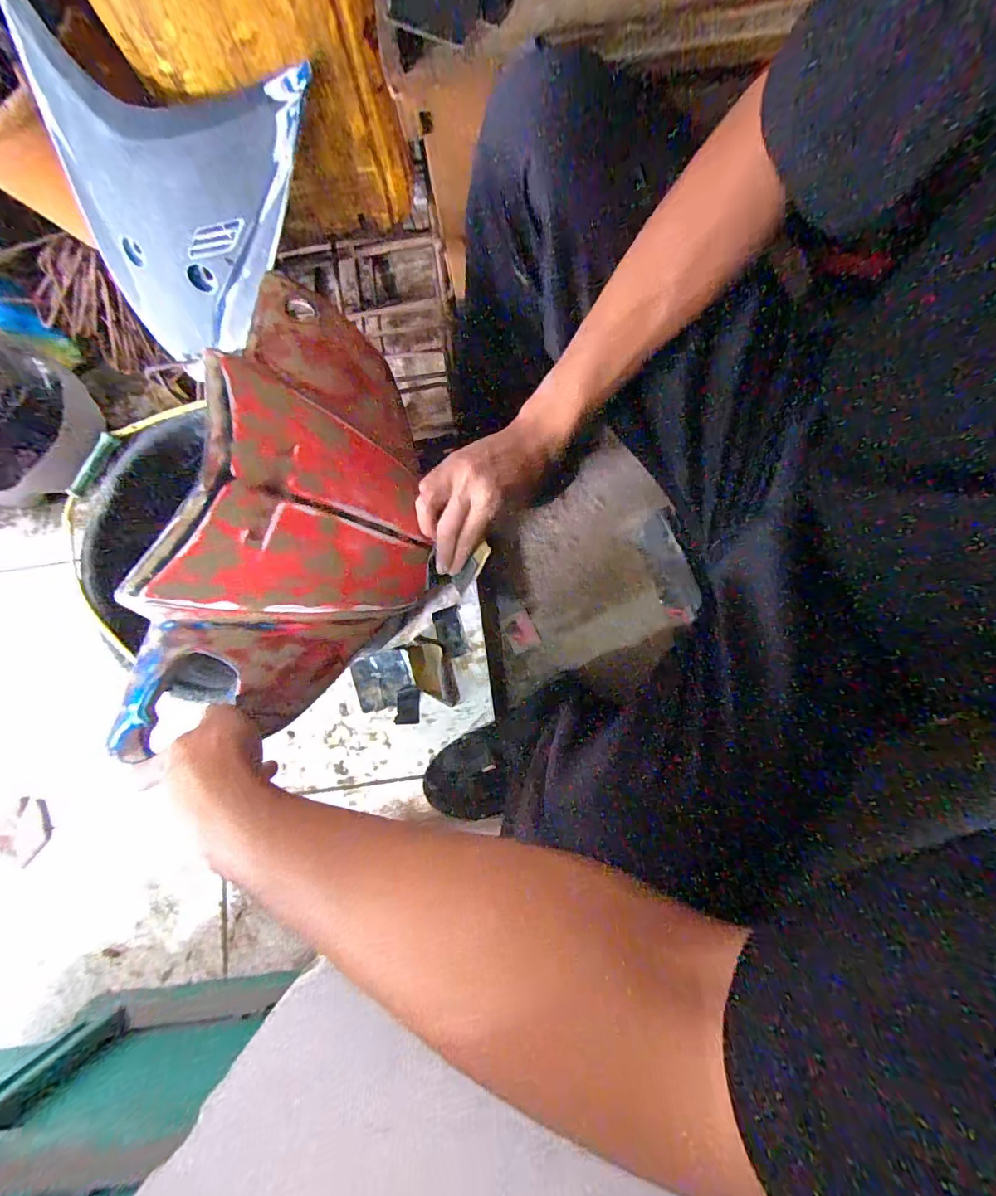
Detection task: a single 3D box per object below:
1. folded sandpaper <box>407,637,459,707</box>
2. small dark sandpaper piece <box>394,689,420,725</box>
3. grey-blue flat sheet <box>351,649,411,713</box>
[{"bbox_3d":[-0.096,0.108,0.694,0.056,0.004,0.107,-17,79,-3],"label":"folded sandpaper"},{"bbox_3d":[-0.133,0.161,0.694,0.035,0.004,0.049,1,79,1],"label":"small dark sandpaper piece"},{"bbox_3d":[-0.174,0.122,0.703,0.083,0.004,0.081,-16,80,5],"label":"grey-blue flat sheet"}]

